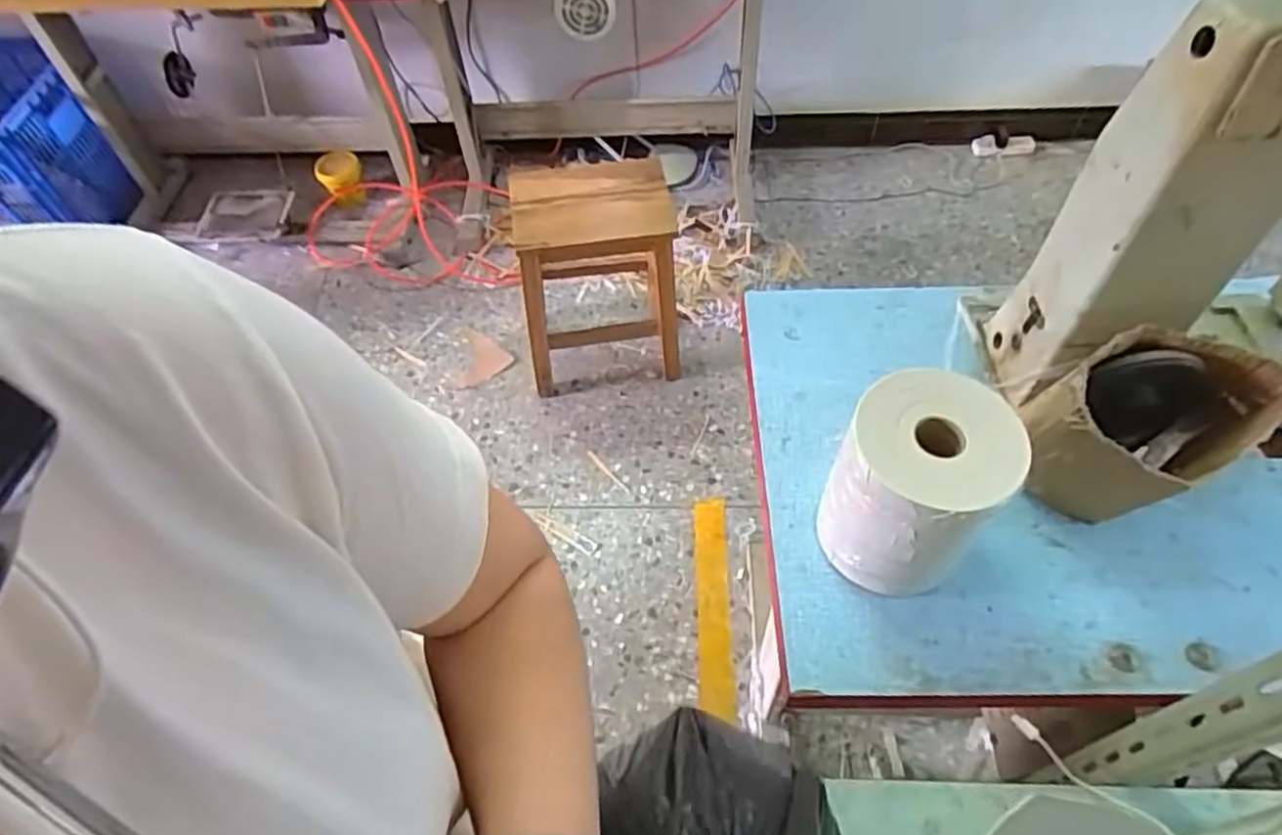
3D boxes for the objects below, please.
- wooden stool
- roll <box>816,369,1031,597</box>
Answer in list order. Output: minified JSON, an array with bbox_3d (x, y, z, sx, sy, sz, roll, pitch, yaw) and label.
[{"bbox_3d":[-0.102,-0.310,1.650,0.337,0.458,0.282,-11,56,-4],"label":"wooden stool"},{"bbox_3d":[0.237,0.060,0.639,0.123,0.164,0.131,-2,55,2],"label":"roll"}]

